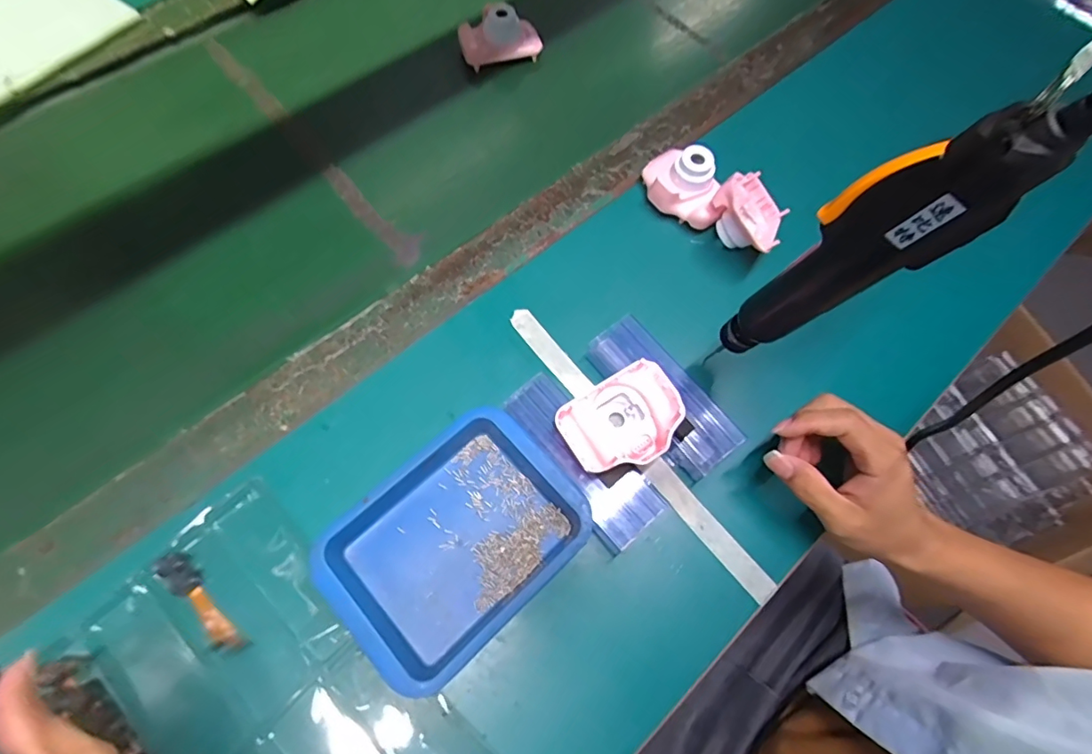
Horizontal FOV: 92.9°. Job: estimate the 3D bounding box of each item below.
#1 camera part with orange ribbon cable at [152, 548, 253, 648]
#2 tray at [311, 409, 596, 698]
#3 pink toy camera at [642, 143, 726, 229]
[{"bbox_3d":[-0.220,0.145,0.332,0.078,0.005,0.018,46,56,10],"label":"camera part with orange ribbon cable"},{"bbox_3d":[-0.060,0.105,0.344,0.158,0.027,0.123,-41,75,-16],"label":"tray"},{"bbox_3d":[0.125,-0.172,0.460,0.083,0.042,0.055,39,72,12],"label":"pink toy camera"}]

